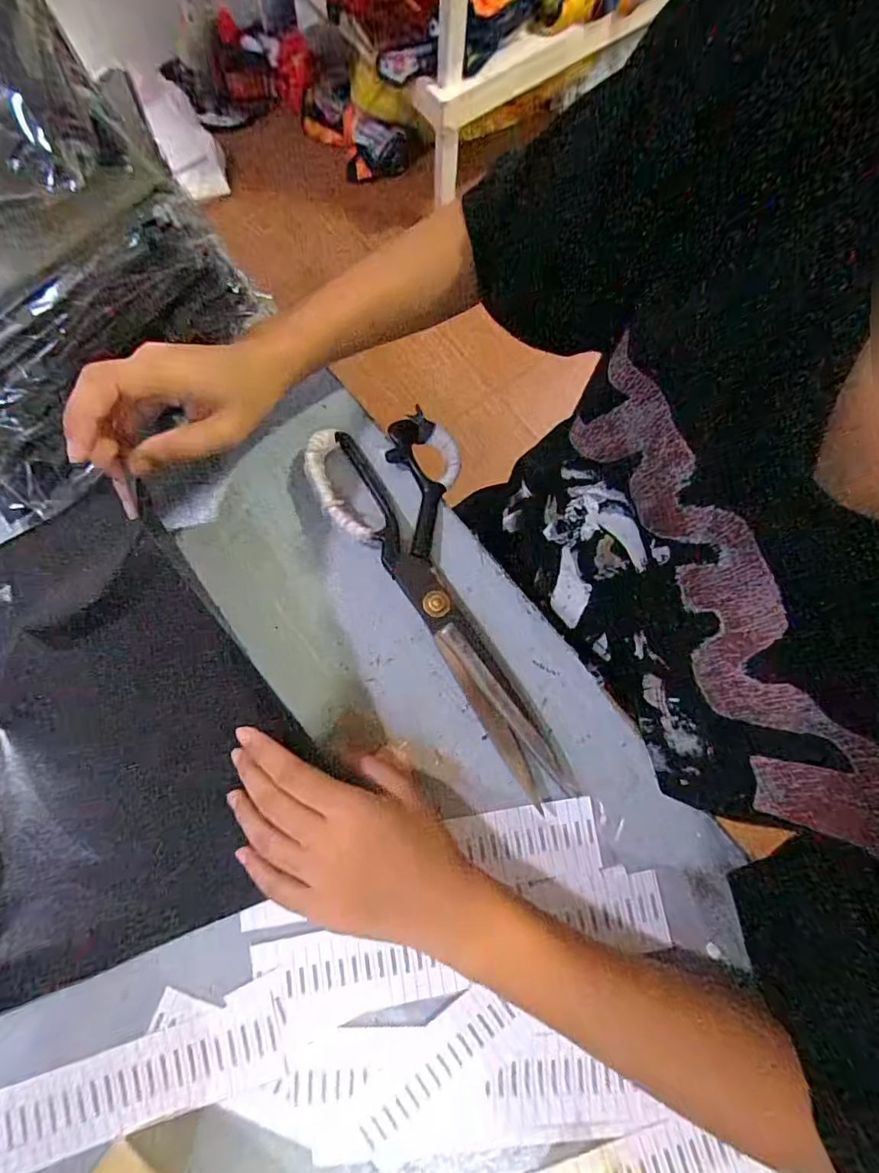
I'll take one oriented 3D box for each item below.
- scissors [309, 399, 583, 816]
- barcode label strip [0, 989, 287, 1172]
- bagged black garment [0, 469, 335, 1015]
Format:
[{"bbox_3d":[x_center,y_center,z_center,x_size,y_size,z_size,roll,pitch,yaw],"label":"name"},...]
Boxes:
[{"bbox_3d":[-0.001,0.008,0.362,0.102,0.025,0.282,-20,78,-6],"label":"scissors"},{"bbox_3d":[-0.191,0.290,0.297,0.202,0.004,0.044,-17,77,-6],"label":"barcode label strip"},{"bbox_3d":[-0.299,0.116,0.323,0.389,0.027,0.278,-23,78,-7],"label":"bagged black garment"}]

